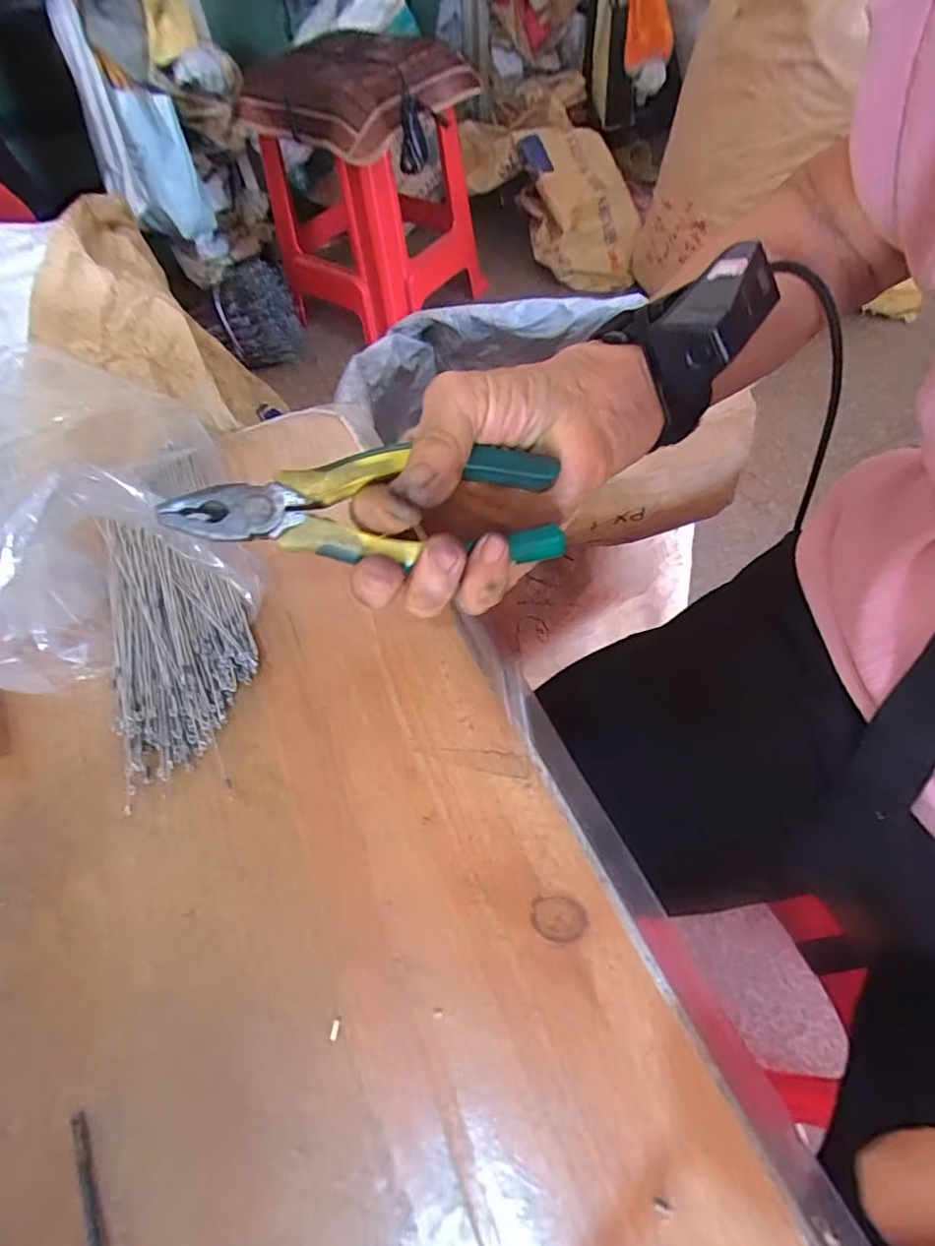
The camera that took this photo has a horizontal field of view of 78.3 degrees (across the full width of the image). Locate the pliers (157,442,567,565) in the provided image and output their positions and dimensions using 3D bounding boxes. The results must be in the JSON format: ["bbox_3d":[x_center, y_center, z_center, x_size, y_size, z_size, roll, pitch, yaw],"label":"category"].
[{"bbox_3d":[-0.040,-0.046,0.236,0.155,0.020,0.045,-3,90,-6],"label":"pliers"}]

